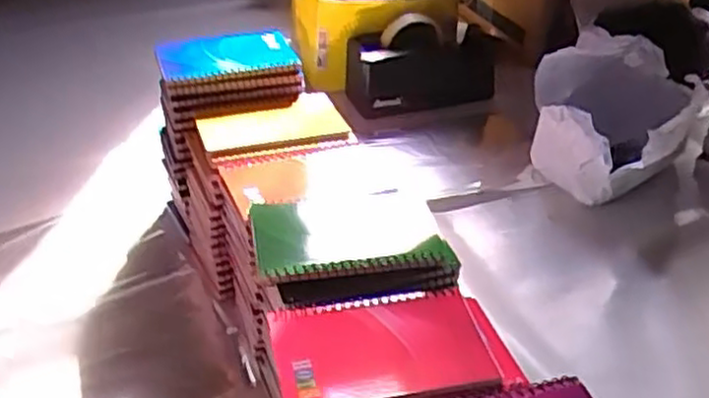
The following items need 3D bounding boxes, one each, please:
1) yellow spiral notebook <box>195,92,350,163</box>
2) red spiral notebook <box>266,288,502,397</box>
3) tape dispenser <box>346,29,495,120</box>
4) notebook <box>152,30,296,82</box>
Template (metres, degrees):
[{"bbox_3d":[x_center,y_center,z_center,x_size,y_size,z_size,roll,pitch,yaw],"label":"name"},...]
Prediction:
[{"bbox_3d":[-0.074,-0.063,0.678,0.129,0.017,0.087,-14,38,-20],"label":"yellow spiral notebook"},{"bbox_3d":[0.016,0.095,0.467,0.130,0.014,0.085,-8,36,-11],"label":"red spiral notebook"},{"bbox_3d":[0.096,-0.187,1.028,0.207,0.113,0.085,-11,38,-14],"label":"tape dispenser"},{"bbox_3d":[-0.126,-0.142,0.731,0.132,0.015,0.074,-9,43,-13],"label":"notebook"}]

